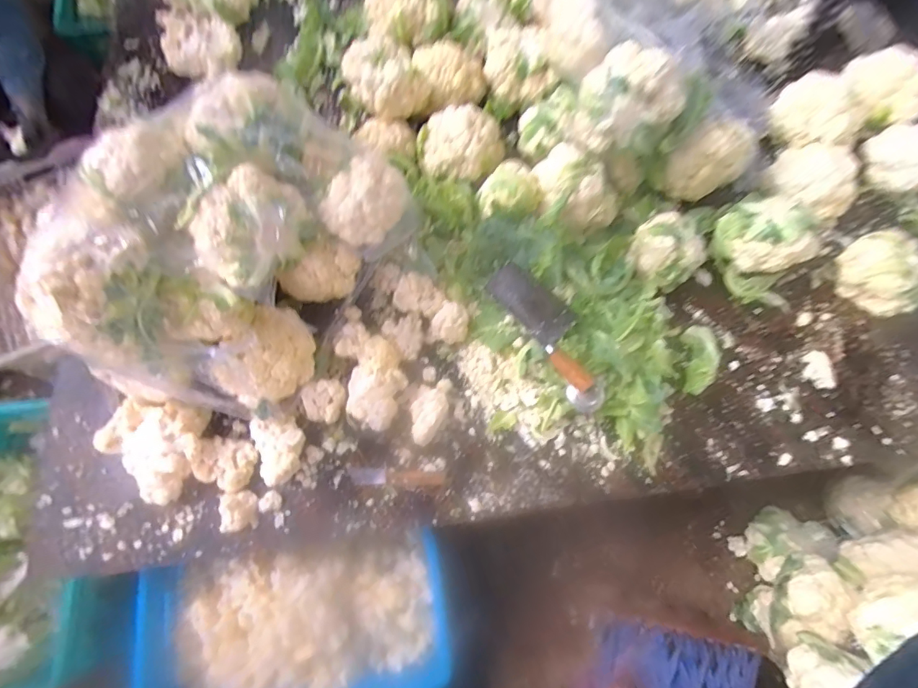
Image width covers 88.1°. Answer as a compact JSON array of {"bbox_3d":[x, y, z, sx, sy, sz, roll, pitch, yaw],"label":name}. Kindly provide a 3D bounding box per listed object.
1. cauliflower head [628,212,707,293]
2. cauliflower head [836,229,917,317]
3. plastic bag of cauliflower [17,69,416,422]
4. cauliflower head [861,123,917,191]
[{"bbox_3d":[0.377,-0.163,0.873,0.126,0.100,0.113,36,74,11],"label":"cauliflower head"},{"bbox_3d":[0.798,-0.132,0.891,0.146,0.124,0.152,0,71,0],"label":"cauliflower head"},{"bbox_3d":[-0.380,-0.159,0.755,0.408,0.262,0.511,38,75,12],"label":"plastic bag of cauliflower"},{"bbox_3d":[0.911,-0.381,0.964,0.113,0.082,0.143,-30,73,-10],"label":"cauliflower head"}]

